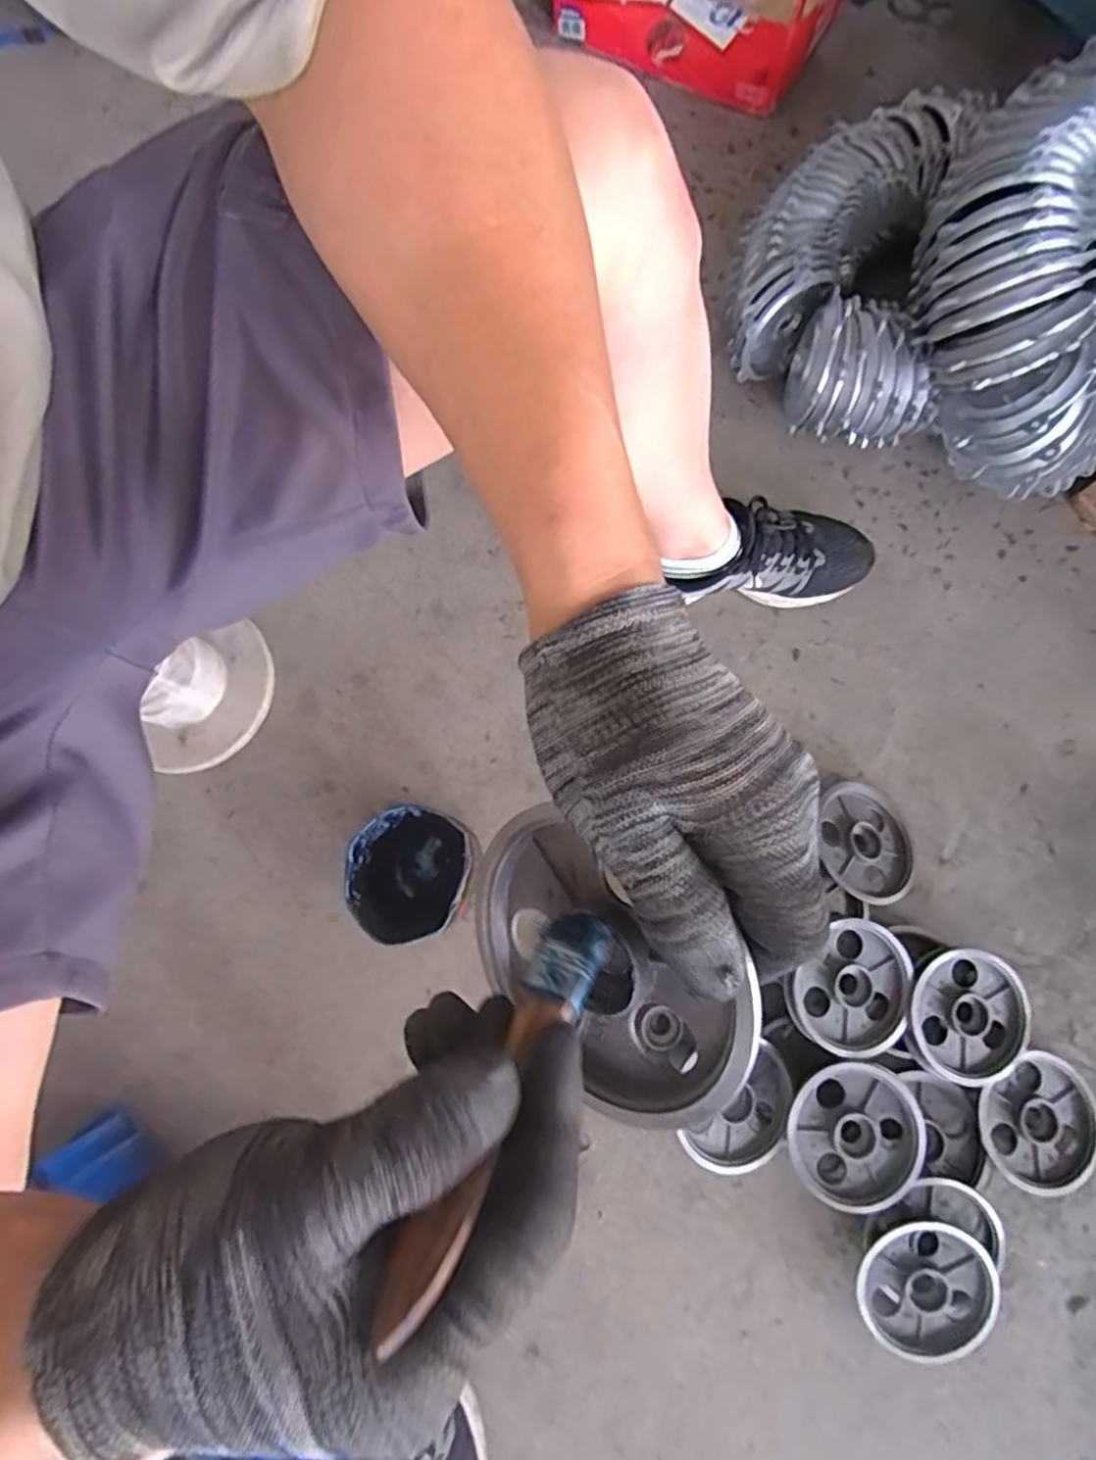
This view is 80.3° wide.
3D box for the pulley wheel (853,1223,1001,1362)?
[{"bbox_3d":[0.349,0.514,0.602,0.119,0.038,0.115,0,80,1],"label":"pulley wheel"}]

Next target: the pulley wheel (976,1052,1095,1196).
[{"bbox_3d":[0.481,0.386,0.631,0.121,0.021,0.117,0,80,1],"label":"pulley wheel"}]

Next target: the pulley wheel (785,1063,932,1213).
[{"bbox_3d":[0.286,0.375,0.601,0.120,0.016,0.124,0,80,1],"label":"pulley wheel"}]

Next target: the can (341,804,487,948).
[{"bbox_3d":[-0.135,0.143,0.657,0.118,0.101,0.121,0,80,1],"label":"can"}]

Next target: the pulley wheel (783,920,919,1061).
[{"bbox_3d":[0.294,0.250,0.616,0.126,0.034,0.112,-40,80,-6],"label":"pulley wheel"}]

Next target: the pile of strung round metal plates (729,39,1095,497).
[{"bbox_3d":[0.445,-0.486,0.664,0.441,0.227,0.367,33,81,8],"label":"pile of strung round metal plates"}]

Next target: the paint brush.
[{"bbox_3d":[-0.011,0.104,0.193,0.022,0.010,0.124,29,43,6],"label":"paint brush"}]

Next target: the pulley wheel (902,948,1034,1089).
[{"bbox_3d":[0.414,0.283,0.644,0.126,0.041,0.123,14,80,4],"label":"pulley wheel"}]

